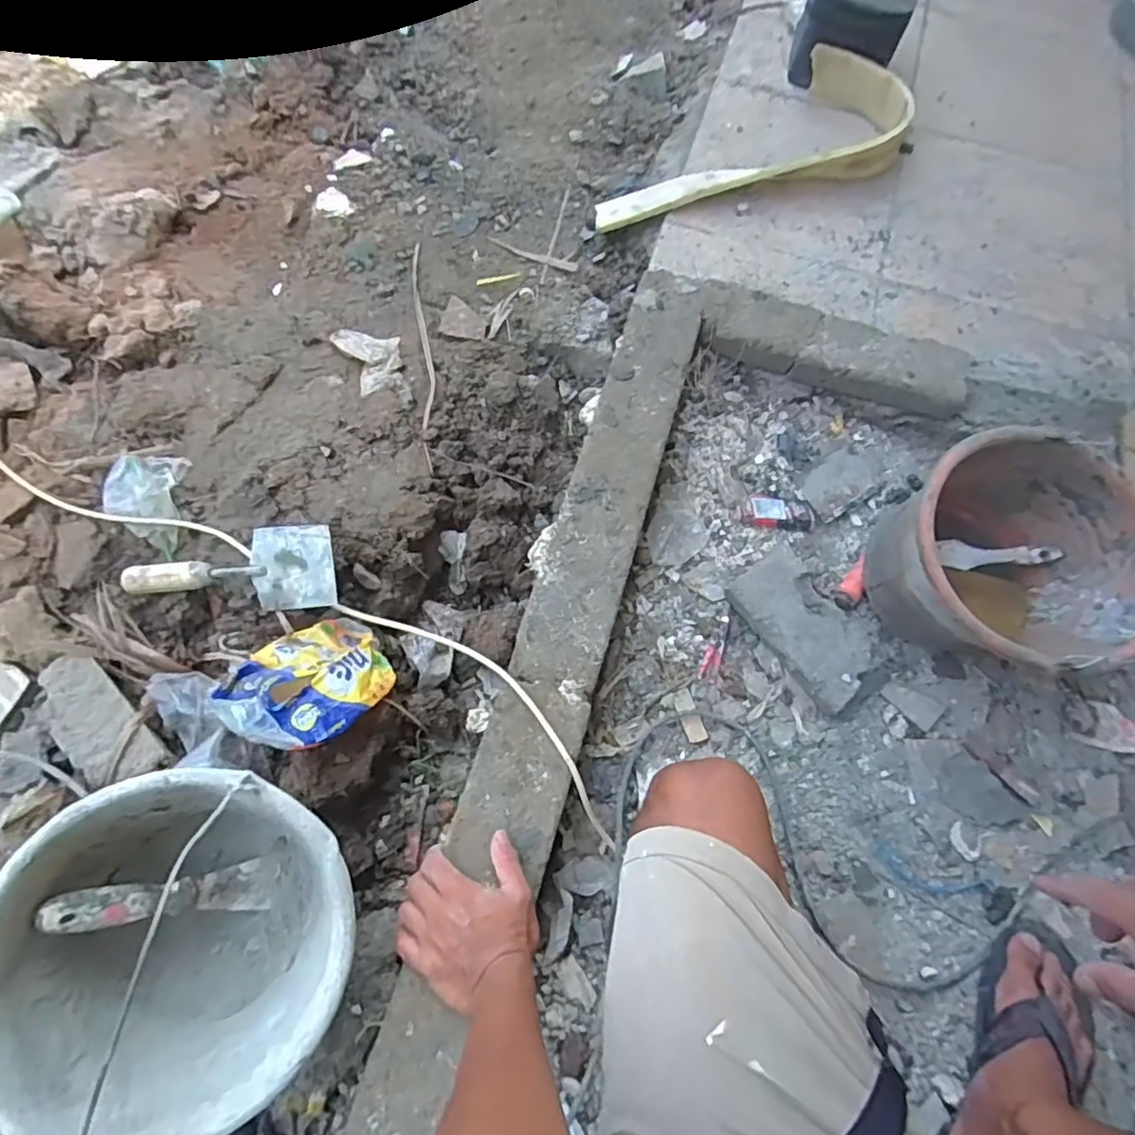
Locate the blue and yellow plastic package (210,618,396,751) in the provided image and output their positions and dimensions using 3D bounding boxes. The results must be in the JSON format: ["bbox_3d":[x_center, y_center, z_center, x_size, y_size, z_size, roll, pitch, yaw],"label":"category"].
[{"bbox_3d":[-0.276,0.120,0.693,0.149,0.047,0.194,24,32,26],"label":"blue and yellow plastic package"}]

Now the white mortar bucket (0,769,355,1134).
[{"bbox_3d":[-0.327,0.314,0.552,0.269,0.163,0.269,3,77,-14],"label":"white mortar bucket"}]

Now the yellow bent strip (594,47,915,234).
[{"bbox_3d":[0.321,-0.684,1.038,0.519,0.091,0.230,-34,72,-15],"label":"yellow bent strip"}]

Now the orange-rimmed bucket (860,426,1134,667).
[{"bbox_3d":[0.497,0.010,0.730,0.262,0.233,0.255,1,67,-3],"label":"orange-rimmed bucket"}]

